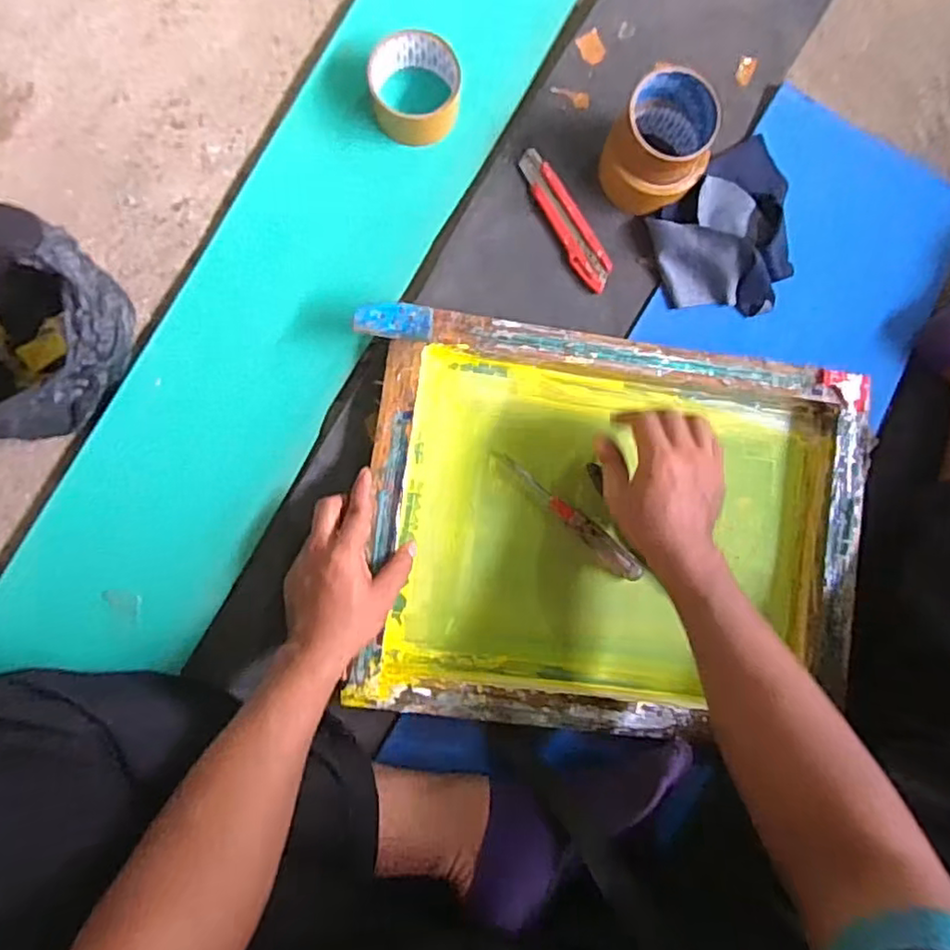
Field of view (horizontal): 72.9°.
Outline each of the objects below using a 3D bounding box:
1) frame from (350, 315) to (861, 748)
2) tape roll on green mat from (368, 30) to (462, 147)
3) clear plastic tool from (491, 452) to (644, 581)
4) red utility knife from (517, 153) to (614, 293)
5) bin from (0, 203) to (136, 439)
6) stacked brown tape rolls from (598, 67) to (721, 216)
[{"bbox_3d":[0.129,0.050,0.600,0.447,0.047,0.352,7,88,-4],"label":"frame"},{"bbox_3d":[-0.057,-0.367,0.615,0.087,0.042,0.086,0,89,-4],"label":"tape roll on green mat"},{"bbox_3d":[0.090,0.038,0.613,0.175,0.016,0.025,43,86,-2],"label":"clear plastic tool"},{"bbox_3d":[0.088,-0.250,0.629,0.034,0.011,0.150,-33,91,-4],"label":"red utility knife"},{"bbox_3d":[-0.386,-0.123,0.531,0.168,0.146,0.176,39,86,-3],"label":"bin"},{"bbox_3d":[0.170,-0.305,0.606,0.092,0.087,0.095,34,87,-3],"label":"stacked brown tape rolls"}]

